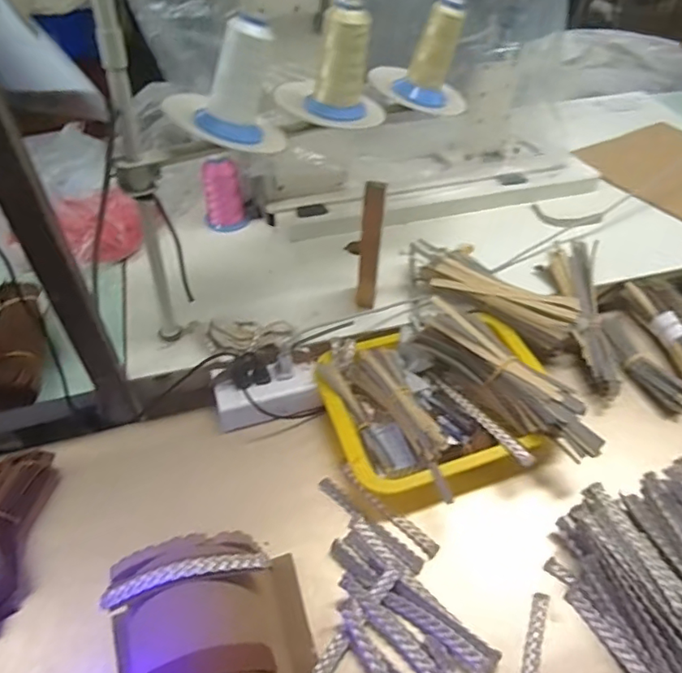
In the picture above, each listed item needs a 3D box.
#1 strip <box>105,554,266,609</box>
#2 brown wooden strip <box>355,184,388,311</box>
[{"bbox_3d":[-0.119,0.182,0.419,0.124,0.025,0.016,-10,48,-10],"label":"strip"},{"bbox_3d":[0.035,-0.102,0.656,0.026,0.178,0.015,10,48,8],"label":"brown wooden strip"}]

